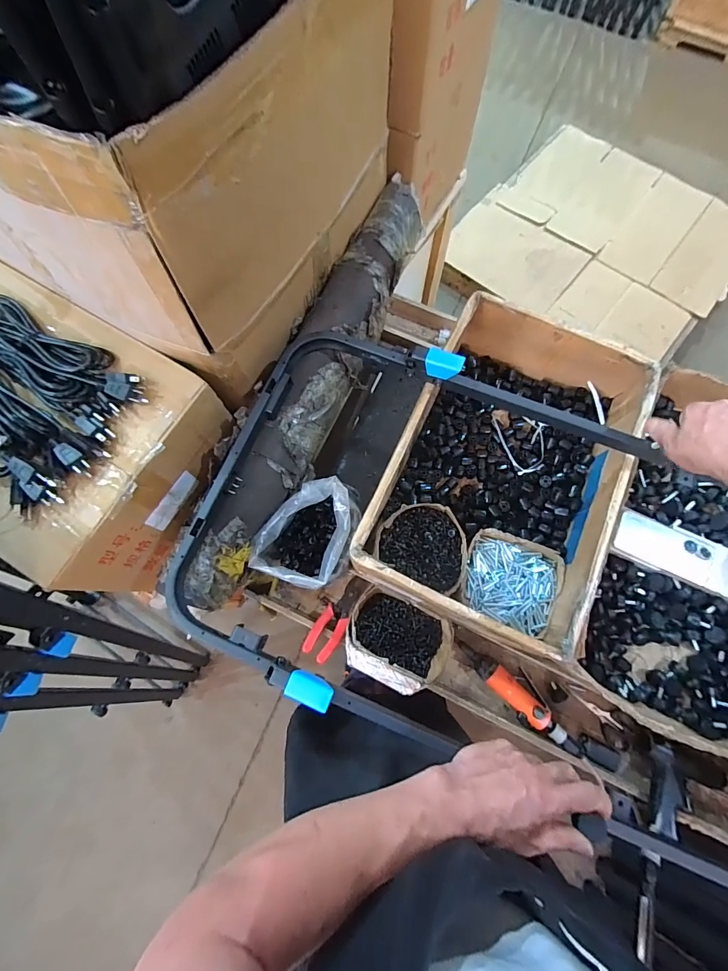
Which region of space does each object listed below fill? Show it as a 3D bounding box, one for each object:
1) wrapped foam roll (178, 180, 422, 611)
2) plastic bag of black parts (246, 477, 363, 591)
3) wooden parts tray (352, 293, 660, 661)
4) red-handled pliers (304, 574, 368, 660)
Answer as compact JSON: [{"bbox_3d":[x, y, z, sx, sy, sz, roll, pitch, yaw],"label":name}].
[{"bbox_3d":[-0.083,-0.195,0.671,0.133,0.093,0.793,23,76,7],"label":"wrapped foam roll"},{"bbox_3d":[-0.083,0.083,0.674,0.130,0.123,0.182,30,77,9],"label":"plastic bag of black parts"},{"bbox_3d":[0.249,-0.026,0.700,0.366,0.164,0.526,23,76,7],"label":"wooden parts tray"},{"bbox_3d":[-0.047,0.240,0.738,0.051,0.028,0.161,31,62,9],"label":"red-handled pliers"}]

